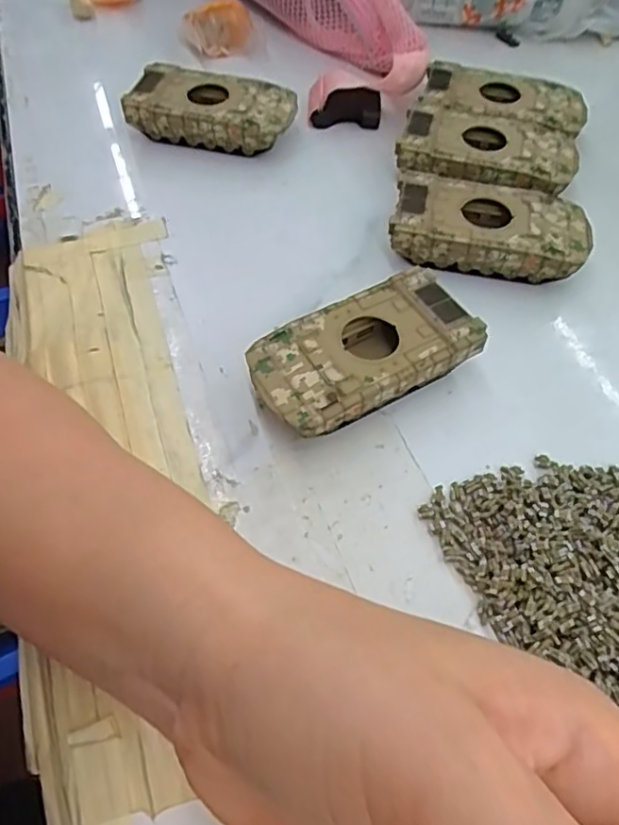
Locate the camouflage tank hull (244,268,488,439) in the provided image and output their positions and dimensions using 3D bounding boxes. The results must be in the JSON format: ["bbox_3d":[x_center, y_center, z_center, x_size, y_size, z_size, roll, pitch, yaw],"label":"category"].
[{"bbox_3d":[0.023,-0.023,0.277,0.096,0.026,0.050,-25,59,-17],"label":"camouflage tank hull"}]

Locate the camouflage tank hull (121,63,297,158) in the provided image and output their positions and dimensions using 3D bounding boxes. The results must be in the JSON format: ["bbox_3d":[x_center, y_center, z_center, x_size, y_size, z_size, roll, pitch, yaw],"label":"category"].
[{"bbox_3d":[-0.057,-0.180,0.383,0.093,0.029,0.045,12,56,8],"label":"camouflage tank hull"}]

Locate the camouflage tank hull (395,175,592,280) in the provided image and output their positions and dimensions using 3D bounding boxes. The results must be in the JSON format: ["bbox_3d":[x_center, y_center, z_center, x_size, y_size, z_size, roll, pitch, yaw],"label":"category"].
[{"bbox_3d":[0.092,-0.093,0.325,0.095,0.026,0.049,8,56,5],"label":"camouflage tank hull"}]

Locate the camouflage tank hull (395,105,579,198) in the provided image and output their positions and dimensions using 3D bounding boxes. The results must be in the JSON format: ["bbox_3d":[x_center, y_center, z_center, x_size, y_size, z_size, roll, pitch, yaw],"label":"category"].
[{"bbox_3d":[0.100,-0.143,0.359,0.096,0.025,0.059,10,56,6],"label":"camouflage tank hull"}]

